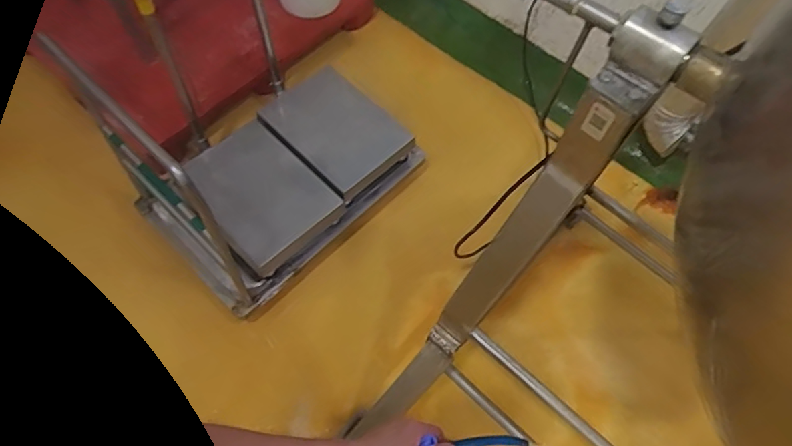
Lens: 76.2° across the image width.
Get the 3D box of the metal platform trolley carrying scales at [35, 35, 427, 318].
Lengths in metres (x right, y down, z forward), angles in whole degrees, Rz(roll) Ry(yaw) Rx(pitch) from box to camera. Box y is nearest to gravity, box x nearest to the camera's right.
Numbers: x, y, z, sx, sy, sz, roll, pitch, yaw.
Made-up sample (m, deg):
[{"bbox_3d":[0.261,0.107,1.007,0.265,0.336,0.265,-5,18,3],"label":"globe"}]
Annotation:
[{"bbox_3d":[-0.341,-0.247,1.565,0.541,0.911,0.876,41,66,17],"label":"metal platform trolley carrying scales"}]

